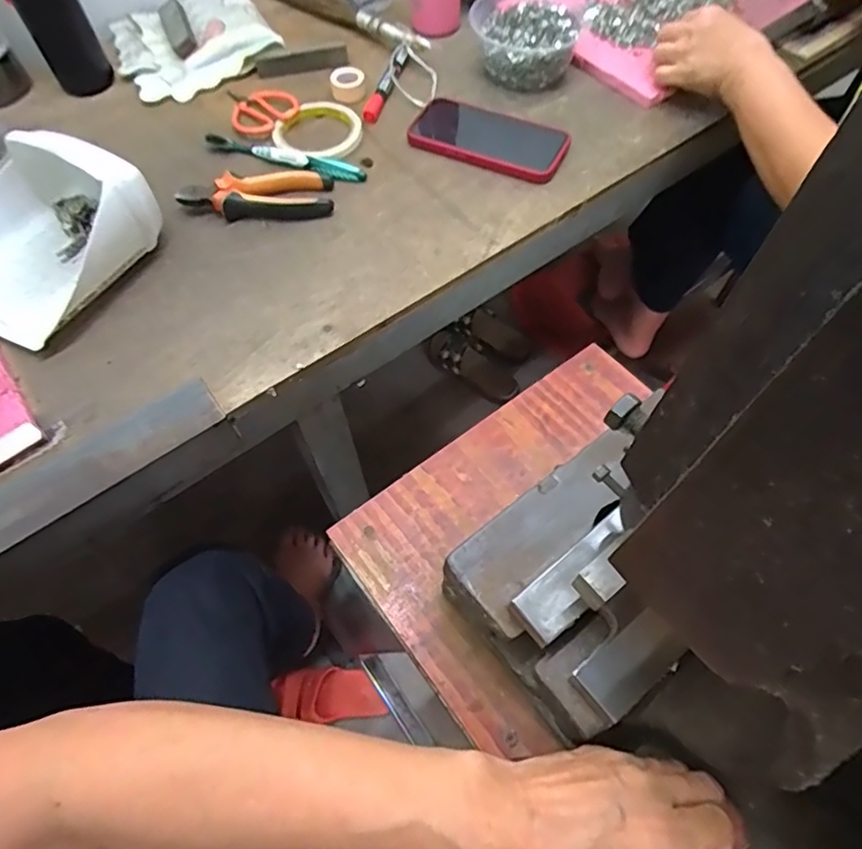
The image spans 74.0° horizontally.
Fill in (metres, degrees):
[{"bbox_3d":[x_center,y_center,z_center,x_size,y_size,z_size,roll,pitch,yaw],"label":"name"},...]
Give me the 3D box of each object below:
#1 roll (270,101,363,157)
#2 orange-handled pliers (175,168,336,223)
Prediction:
[{"bbox_3d":[-0.125,-0.325,0.635,0.096,0.016,0.096,-1,60,1],"label":"roll"},{"bbox_3d":[-0.176,-0.233,0.575,0.149,0.029,0.054,-7,60,-2],"label":"orange-handled pliers"}]

